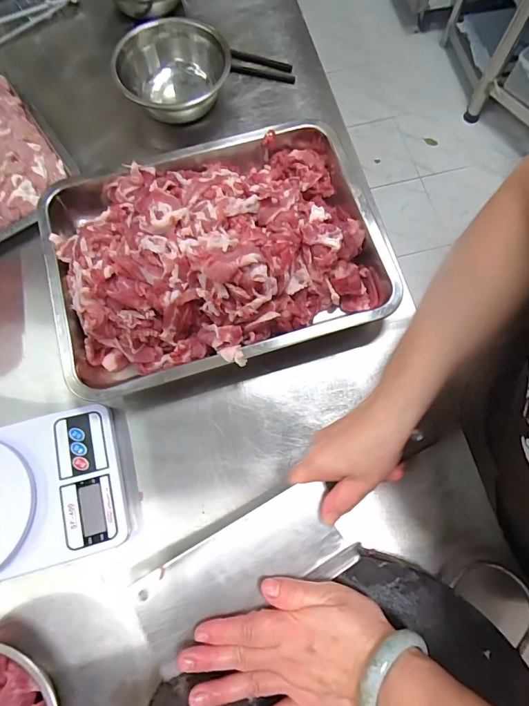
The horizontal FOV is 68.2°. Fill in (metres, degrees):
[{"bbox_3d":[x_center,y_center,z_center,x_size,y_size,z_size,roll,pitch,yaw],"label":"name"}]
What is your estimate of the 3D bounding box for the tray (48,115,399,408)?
[{"bbox_3d":[-0.052,-0.116,0.410,0.339,0.083,0.262,-13,74,-4],"label":"tray"}]

